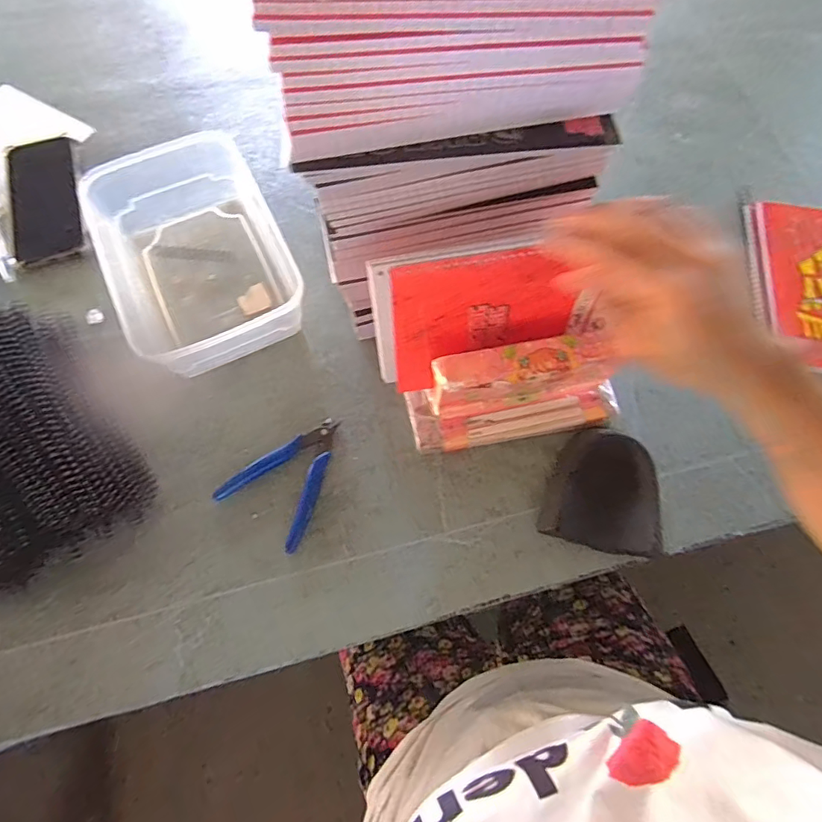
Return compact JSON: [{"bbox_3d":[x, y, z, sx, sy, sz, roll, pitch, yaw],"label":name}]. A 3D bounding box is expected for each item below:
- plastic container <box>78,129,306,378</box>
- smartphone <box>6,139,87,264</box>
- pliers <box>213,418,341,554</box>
[{"bbox_3d":[-0.212,-0.153,0.499,0.152,0.067,0.235,-27,71,-10],"label":"plastic container"},{"bbox_3d":[-0.402,-0.237,0.559,0.072,0.011,0.159,-16,70,-6],"label":"smartphone"},{"bbox_3d":[-0.107,0.053,0.454,0.084,0.010,0.112,30,72,11],"label":"pliers"}]

